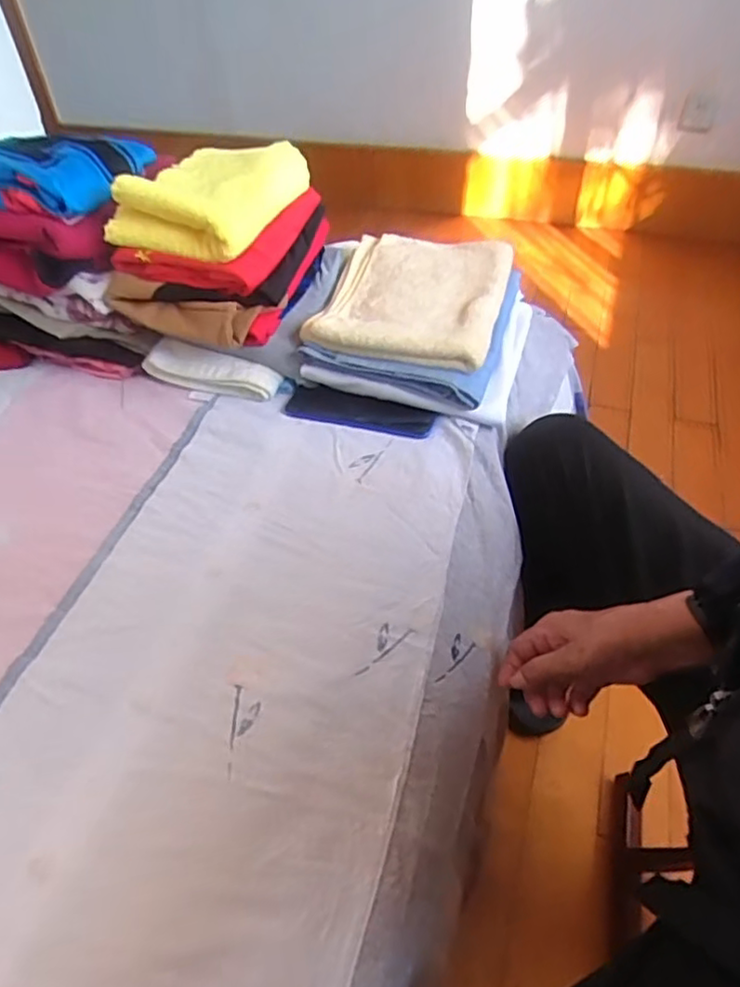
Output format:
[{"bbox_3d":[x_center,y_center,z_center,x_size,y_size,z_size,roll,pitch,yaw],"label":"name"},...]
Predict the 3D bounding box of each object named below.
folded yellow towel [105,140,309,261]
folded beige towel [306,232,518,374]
[{"bbox_3d":[-0.177,-0.328,0.711,0.155,0.063,0.165,12,49,14],"label":"folded yellow towel"},{"bbox_3d":[0.053,-0.236,0.762,0.195,0.021,0.247,11,49,13],"label":"folded beige towel"}]

